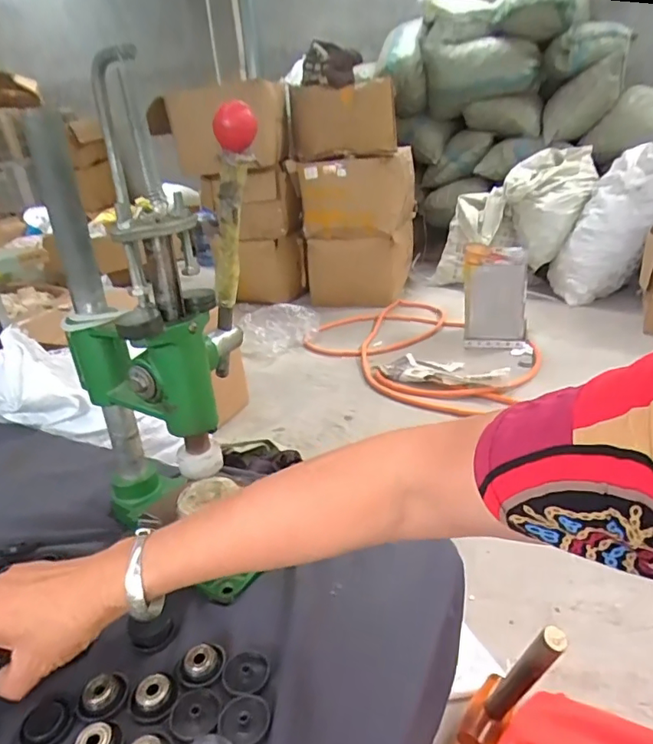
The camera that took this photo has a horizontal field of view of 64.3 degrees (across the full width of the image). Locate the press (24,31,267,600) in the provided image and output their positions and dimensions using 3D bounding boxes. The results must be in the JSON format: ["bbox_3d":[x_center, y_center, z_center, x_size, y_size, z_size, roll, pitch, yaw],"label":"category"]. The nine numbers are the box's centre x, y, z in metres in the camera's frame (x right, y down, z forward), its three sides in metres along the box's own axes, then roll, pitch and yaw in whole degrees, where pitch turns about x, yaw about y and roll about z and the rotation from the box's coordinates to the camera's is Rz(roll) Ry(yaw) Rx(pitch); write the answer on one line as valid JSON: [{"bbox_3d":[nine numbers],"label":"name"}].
[{"bbox_3d":[-0.149,-0.020,0.457,0.165,0.375,0.122,3,25,9],"label":"press"}]

